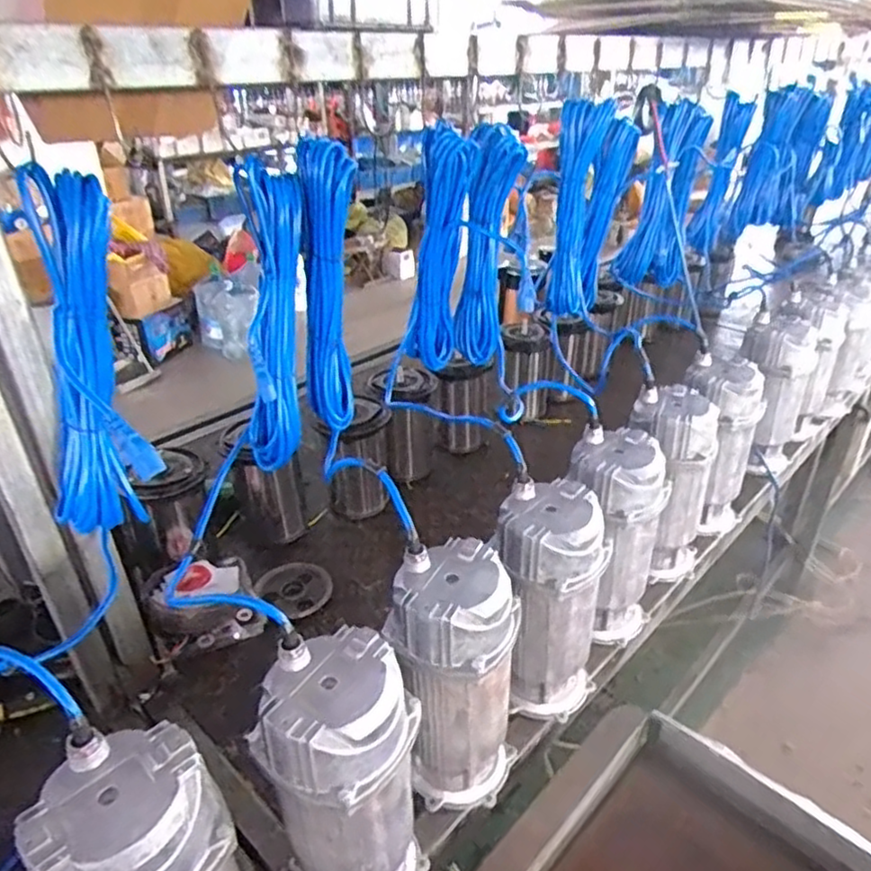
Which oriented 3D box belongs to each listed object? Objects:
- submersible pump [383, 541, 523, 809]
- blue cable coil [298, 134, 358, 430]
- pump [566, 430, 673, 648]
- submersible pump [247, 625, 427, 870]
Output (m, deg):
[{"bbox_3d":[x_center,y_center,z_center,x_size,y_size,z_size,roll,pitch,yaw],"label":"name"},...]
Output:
[{"bbox_3d":[0.022,0.270,0.739,0.126,0.295,0.125,0,30,3],"label":"submersible pump"},{"bbox_3d":[-0.135,-0.182,0.858,0.082,0.352,0.053,-5,30,-6],"label":"blue cable coil"},{"bbox_3d":[0.250,0.151,0.946,0.124,0.295,0.109,-12,32,-17],"label":"pump"},{"bbox_3d":[-0.083,0.336,0.632,0.119,0.292,0.124,18,35,30],"label":"submersible pump"}]

